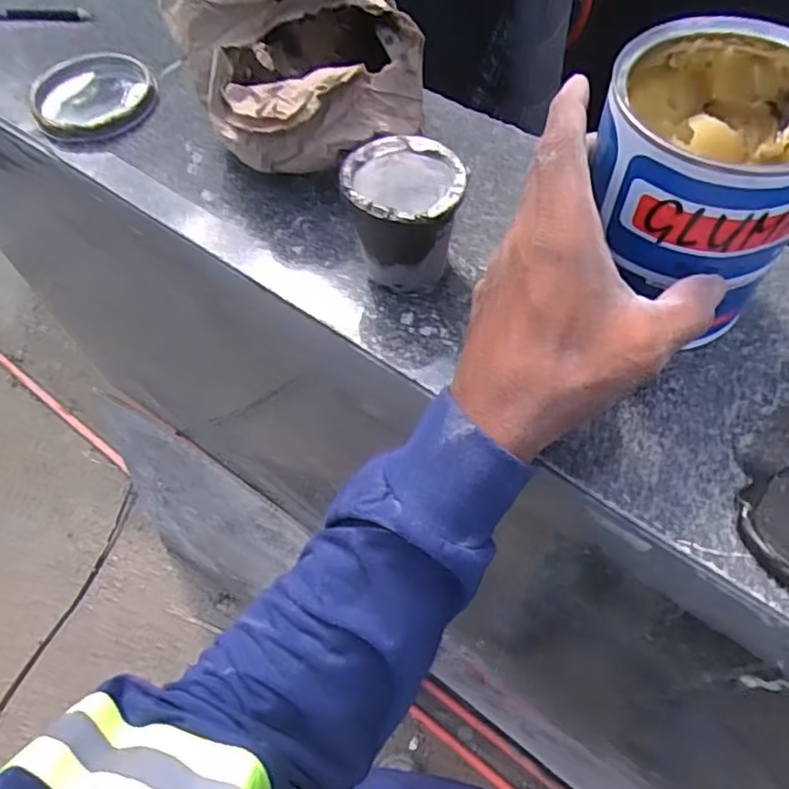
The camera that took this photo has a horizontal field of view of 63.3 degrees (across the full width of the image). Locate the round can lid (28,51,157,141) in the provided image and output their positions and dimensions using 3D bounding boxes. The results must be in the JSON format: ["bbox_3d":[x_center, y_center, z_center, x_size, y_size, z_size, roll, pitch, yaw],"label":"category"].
[{"bbox_3d":[-0.234,-0.237,0.492,0.090,0.014,0.106,-20,61,-9],"label":"round can lid"}]

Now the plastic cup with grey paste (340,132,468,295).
[{"bbox_3d":[0.006,-0.097,0.359,0.060,0.068,0.060,-1,60,2],"label":"plastic cup with grey paste"}]

